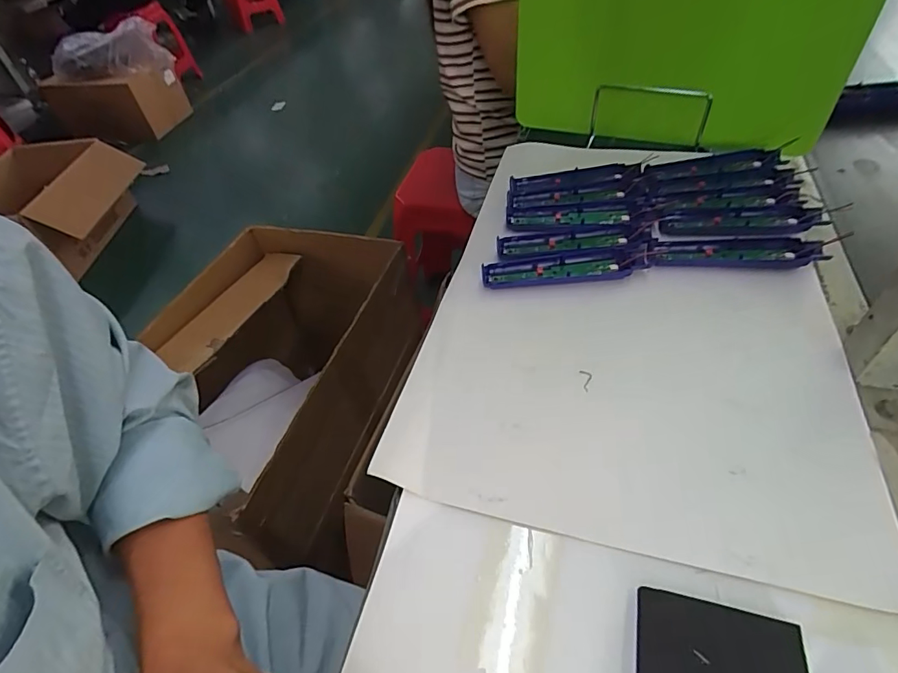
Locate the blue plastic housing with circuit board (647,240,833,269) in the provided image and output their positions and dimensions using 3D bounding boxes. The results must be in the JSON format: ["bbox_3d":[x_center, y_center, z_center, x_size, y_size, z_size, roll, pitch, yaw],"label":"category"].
[{"bbox_3d":[0.300,-0.091,0.522,0.174,0.014,0.043,-1,47,6],"label":"blue plastic housing with circuit board"}]

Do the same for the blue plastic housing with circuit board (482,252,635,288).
[{"bbox_3d":[0.115,-0.072,0.520,0.158,0.012,0.035,-3,47,4],"label":"blue plastic housing with circuit board"}]

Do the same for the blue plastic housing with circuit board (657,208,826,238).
[{"bbox_3d":[0.332,-0.131,0.559,0.179,0.013,0.046,0,47,7],"label":"blue plastic housing with circuit board"}]

